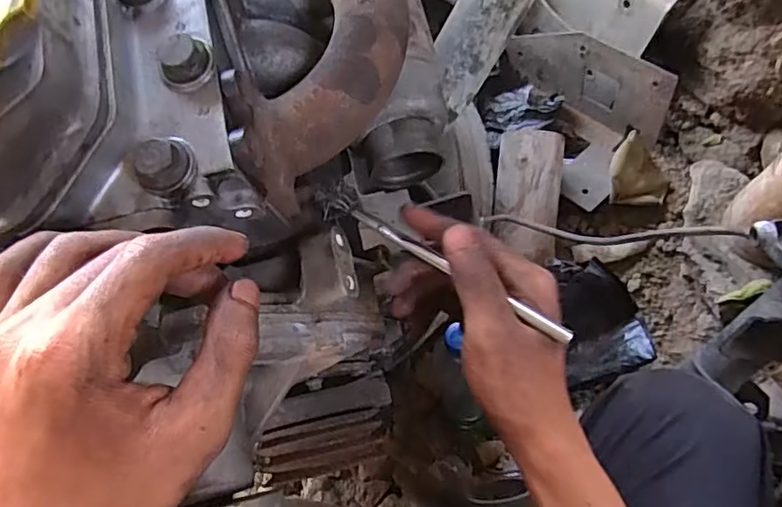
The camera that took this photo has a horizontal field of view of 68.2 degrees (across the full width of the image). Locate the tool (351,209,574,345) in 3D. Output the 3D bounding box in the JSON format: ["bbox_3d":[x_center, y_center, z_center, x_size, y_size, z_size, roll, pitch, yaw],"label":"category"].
[{"bbox_3d":[0.034,0.009,0.315,0.141,0.010,0.009,30,68,26],"label":"tool"}]

